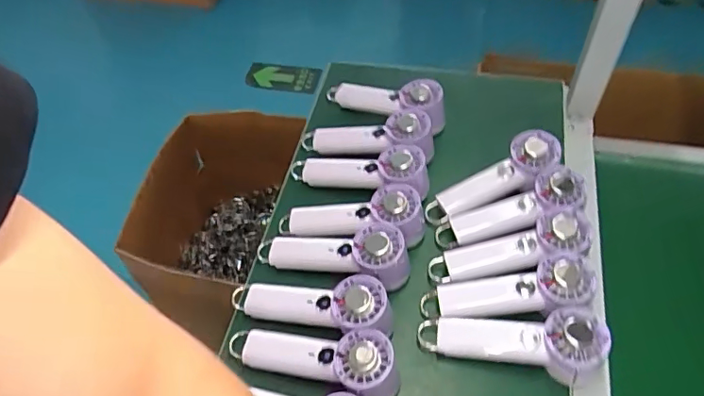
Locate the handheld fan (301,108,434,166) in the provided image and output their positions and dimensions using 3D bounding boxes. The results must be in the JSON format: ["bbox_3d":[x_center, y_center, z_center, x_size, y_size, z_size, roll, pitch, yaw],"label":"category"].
[{"bbox_3d":[0.024,-0.088,0.805,0.206,0.053,0.083,-2,50,24],"label":"handheld fan"}]

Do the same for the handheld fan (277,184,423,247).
[{"bbox_3d":[-0.003,0.037,0.707,0.199,0.066,0.074,-6,50,18],"label":"handheld fan"}]

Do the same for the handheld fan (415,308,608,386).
[{"bbox_3d":[0.177,0.161,0.589,0.199,0.058,0.065,-4,50,24],"label":"handheld fan"}]

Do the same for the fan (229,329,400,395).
[{"bbox_3d":[-0.042,0.181,0.597,0.197,0.059,0.069,2,51,25],"label":"fan"}]

